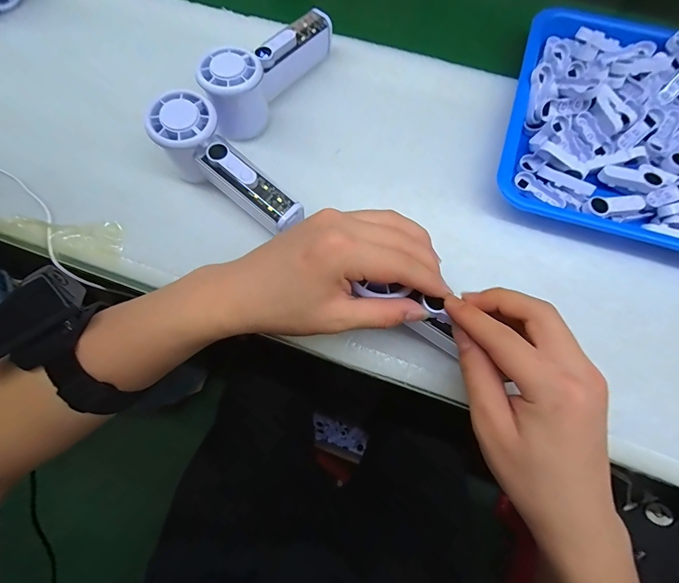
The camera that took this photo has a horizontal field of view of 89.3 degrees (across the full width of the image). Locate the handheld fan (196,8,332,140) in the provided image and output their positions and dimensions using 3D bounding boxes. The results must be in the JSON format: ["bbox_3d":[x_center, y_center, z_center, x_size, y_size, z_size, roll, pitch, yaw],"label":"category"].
[{"bbox_3d":[-0.068,-0.222,0.339,0.049,0.062,0.160,35,76,10],"label":"handheld fan"}]

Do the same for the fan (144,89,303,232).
[{"bbox_3d":[-0.100,-0.104,0.300,0.055,0.060,0.140,-42,77,-11],"label":"fan"}]

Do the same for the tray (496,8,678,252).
[{"bbox_3d":[0.336,-0.144,0.324,0.337,0.027,0.243,17,74,5],"label":"tray"}]

